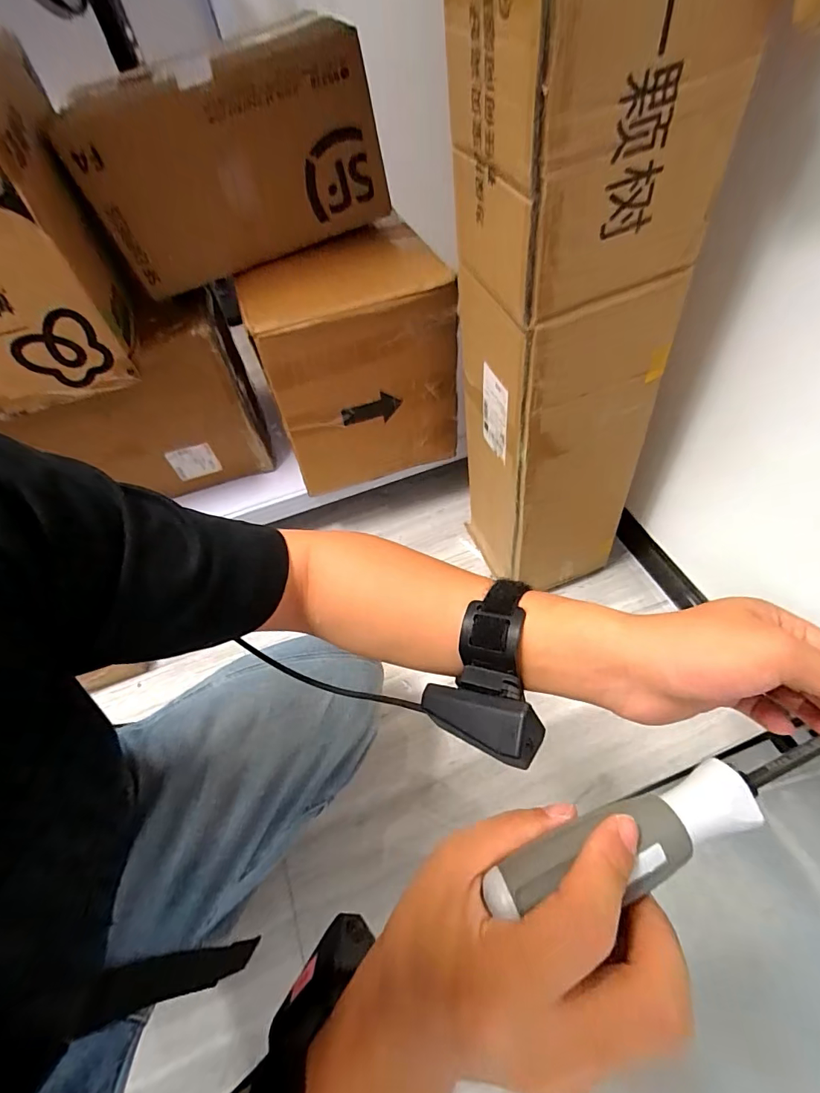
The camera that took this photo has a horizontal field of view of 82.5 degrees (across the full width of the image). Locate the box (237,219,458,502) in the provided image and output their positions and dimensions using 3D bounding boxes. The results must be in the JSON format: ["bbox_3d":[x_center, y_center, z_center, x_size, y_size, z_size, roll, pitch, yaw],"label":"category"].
[{"bbox_3d":[-0.089,-0.302,0.813,0.296,0.324,0.202,-17,57,-7],"label":"box"}]

